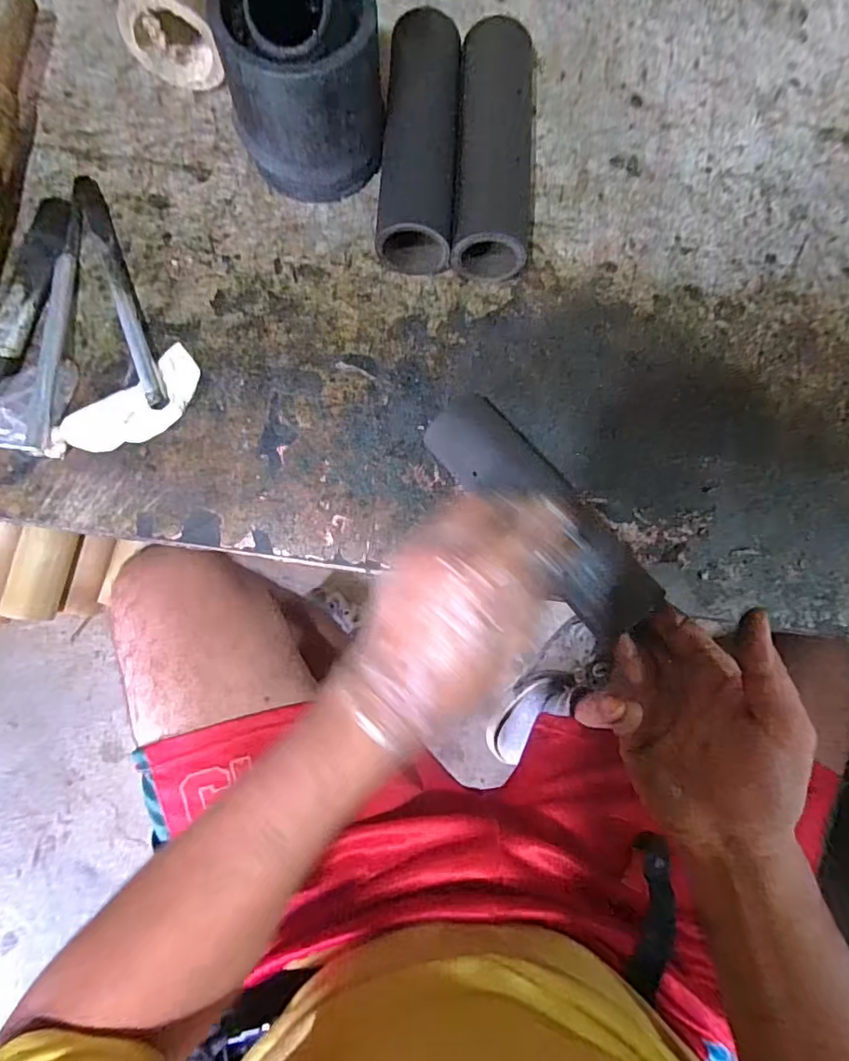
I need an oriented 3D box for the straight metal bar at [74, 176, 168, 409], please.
[{"bbox_3d":[-0.220,-0.173,0.390,0.018,0.016,0.184,-21,85,-4],"label":"straight metal bar"}]

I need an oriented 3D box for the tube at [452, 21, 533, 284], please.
[{"bbox_3d":[0.052,-0.282,0.403,0.055,0.051,0.181,3,84,-2],"label":"tube"}]

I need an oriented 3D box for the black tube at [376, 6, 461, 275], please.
[{"bbox_3d":[-0.003,-0.283,0.401,0.054,0.046,0.179,5,84,-2],"label":"black tube"}]

